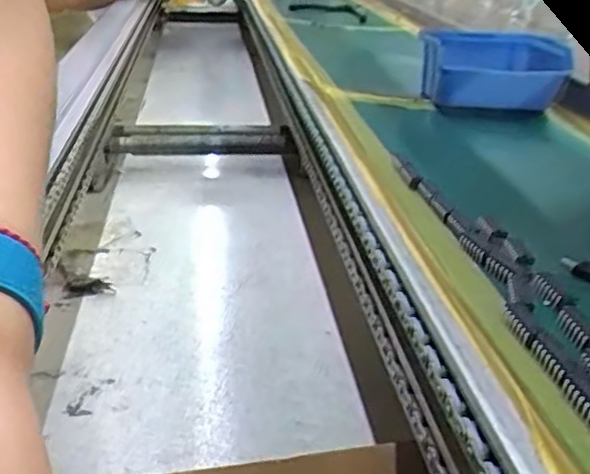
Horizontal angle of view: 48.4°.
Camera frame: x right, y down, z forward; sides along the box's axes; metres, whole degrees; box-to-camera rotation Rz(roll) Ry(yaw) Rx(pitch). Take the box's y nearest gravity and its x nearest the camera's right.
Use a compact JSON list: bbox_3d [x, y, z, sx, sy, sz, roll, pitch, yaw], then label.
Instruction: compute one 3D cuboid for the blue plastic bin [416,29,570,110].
[{"bbox_3d":[0.151,-0.131,0.518,0.095,0.047,0.095,1,26,-2],"label":"blue plastic bin"}]

